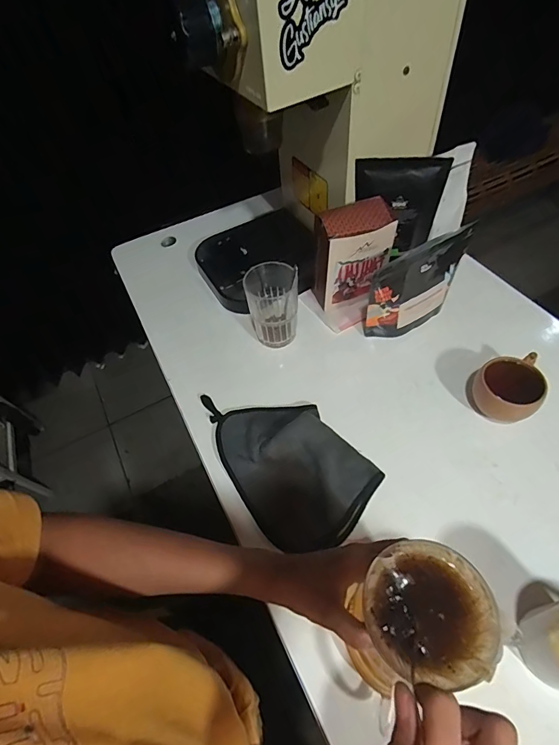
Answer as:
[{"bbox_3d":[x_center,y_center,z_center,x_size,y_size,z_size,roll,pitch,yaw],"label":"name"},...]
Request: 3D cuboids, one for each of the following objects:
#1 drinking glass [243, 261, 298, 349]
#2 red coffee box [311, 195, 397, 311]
[{"bbox_3d":[-0.008,-0.099,0.628,0.077,0.124,0.069,-9,53,-1],"label":"drinking glass"},{"bbox_3d":[0.114,-0.181,0.651,0.119,0.164,0.074,-18,54,-7],"label":"red coffee box"}]

